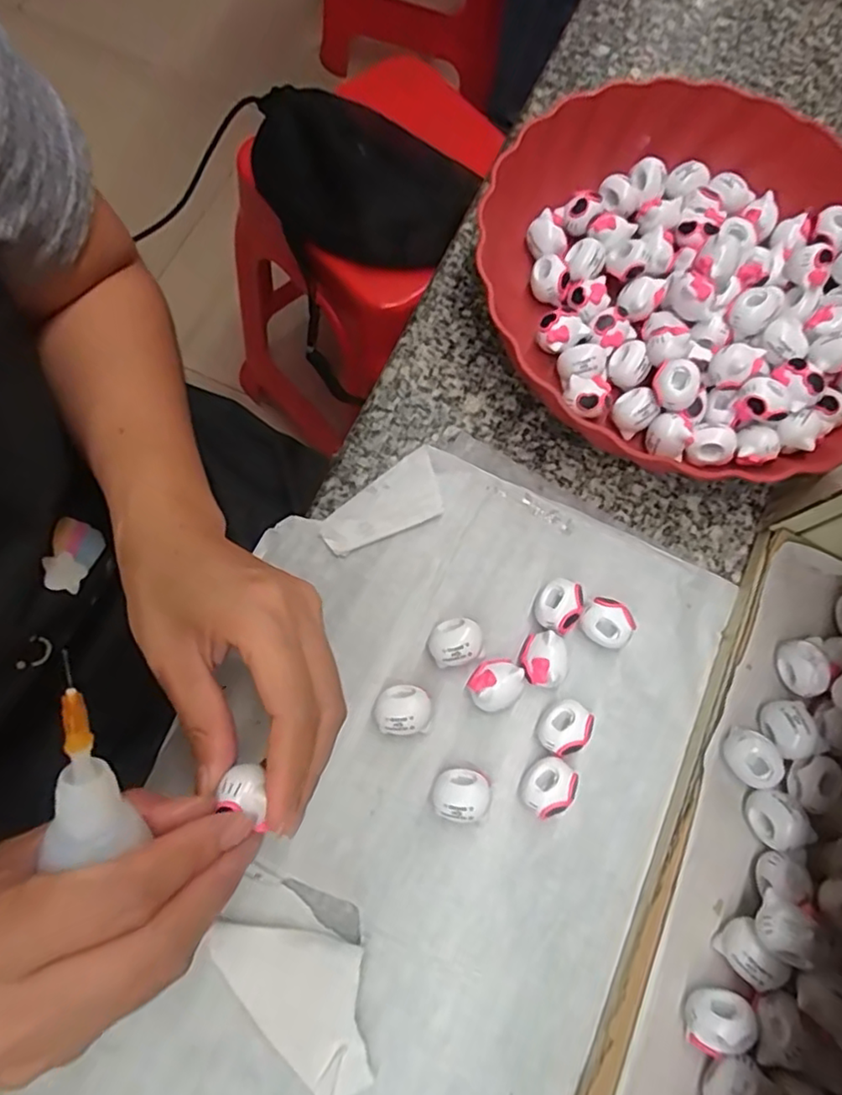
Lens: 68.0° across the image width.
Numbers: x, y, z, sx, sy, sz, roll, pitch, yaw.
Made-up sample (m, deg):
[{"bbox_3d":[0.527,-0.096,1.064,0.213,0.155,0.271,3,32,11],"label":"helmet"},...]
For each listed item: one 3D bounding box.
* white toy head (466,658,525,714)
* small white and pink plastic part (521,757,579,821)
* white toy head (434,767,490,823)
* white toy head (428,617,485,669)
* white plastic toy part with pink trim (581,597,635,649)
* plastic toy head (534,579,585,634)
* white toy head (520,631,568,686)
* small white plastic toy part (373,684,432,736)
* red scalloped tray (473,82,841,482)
[{"bbox_3d":[0.035,0.064,0.291,0.024,0.019,0.022,1,72,-2],"label":"white toy head"},{"bbox_3d":[0.056,0.107,0.279,0.021,0.018,0.025,38,74,10],"label":"small white and pink plastic part"},{"bbox_3d":[0.018,0.109,0.276,0.025,0.018,0.022,1,72,-2],"label":"white toy head"},{"bbox_3d":[0.016,0.046,0.295,0.025,0.020,0.021,-25,74,-10],"label":"white toy head"},{"bbox_3d":[0.090,0.037,0.302,0.025,0.018,0.019,41,75,11],"label":"white plastic toy part with pink trim"},{"bbox_3d":[0.067,0.029,0.303,0.021,0.016,0.024,28,73,7],"label":"plastic toy head"},{"bbox_3d":[0.058,0.053,0.296,0.021,0.018,0.024,21,72,5],"label":"white toy head"},{"bbox_3d":[-0.008,0.074,0.284,0.025,0.020,0.021,8,71,0],"label":"small white plastic toy part"},{"bbox_3d":[0.156,-0.148,0.349,0.231,0.046,0.235,-12,73,-6],"label":"red scalloped tray"}]

